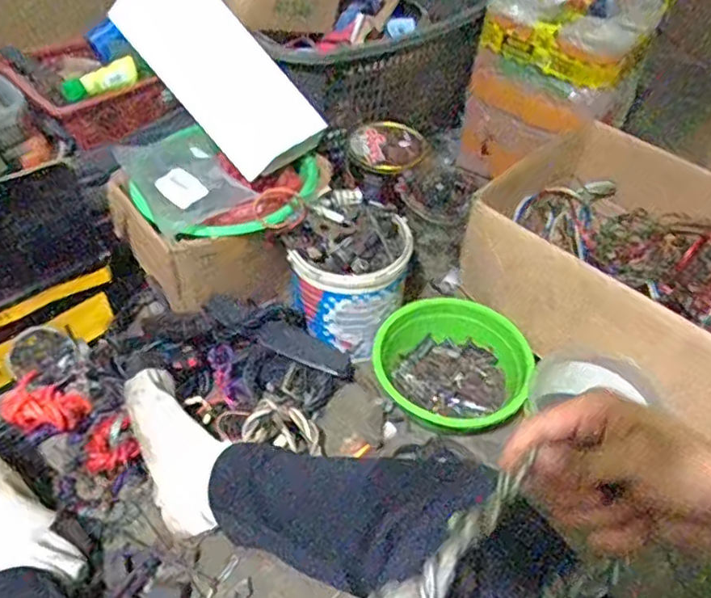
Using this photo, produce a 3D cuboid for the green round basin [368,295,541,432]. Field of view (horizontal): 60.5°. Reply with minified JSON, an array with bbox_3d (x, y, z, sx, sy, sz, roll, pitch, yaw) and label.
[{"bbox_3d":[0.144,0.102,0.900,0.229,0.079,0.206,-3,47,-4],"label":"green round basin"}]

